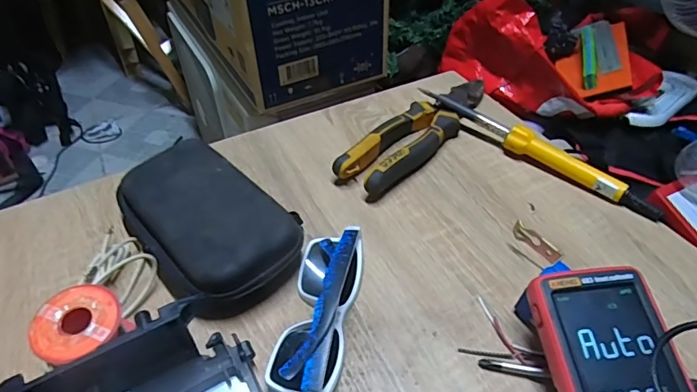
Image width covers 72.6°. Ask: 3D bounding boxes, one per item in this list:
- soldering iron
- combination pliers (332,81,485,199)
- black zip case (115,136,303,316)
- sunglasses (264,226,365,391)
[{"bbox_3d":[0.183,-0.050,0.483,0.256,0.031,0.019,33,54,31],"label":"soldering iron"},{"bbox_3d":[0.078,-0.073,0.513,0.059,0.030,0.225,29,52,28],"label":"combination pliers"},{"bbox_3d":[-0.122,0.023,0.408,0.102,0.049,0.176,-31,51,-27],"label":"black zip case"},{"bbox_3d":[-0.022,0.081,0.346,0.047,0.040,0.138,6,44,9],"label":"sunglasses"}]

